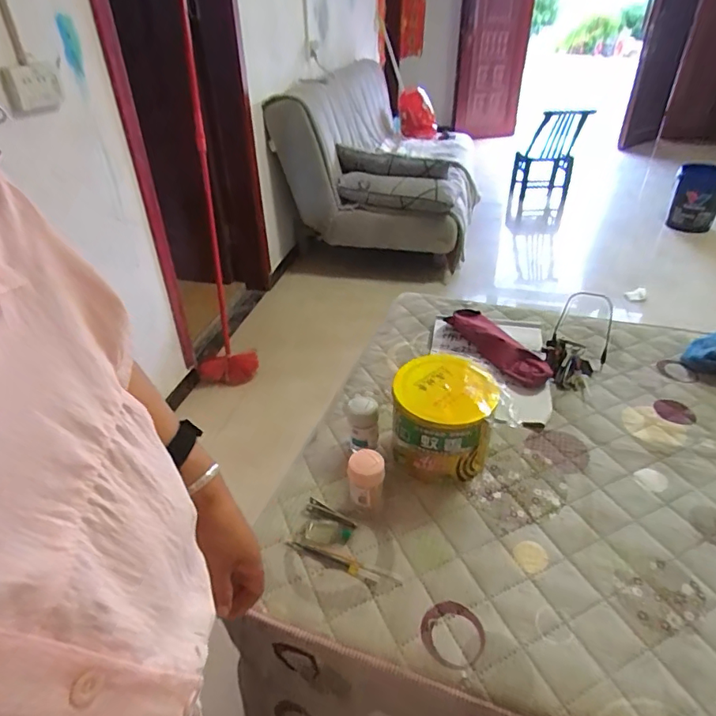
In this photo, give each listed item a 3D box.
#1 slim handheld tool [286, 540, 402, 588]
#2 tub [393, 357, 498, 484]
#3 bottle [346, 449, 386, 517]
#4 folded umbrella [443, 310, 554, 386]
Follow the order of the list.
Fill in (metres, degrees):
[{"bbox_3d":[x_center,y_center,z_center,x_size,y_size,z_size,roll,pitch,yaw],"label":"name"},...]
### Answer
[{"bbox_3d":[-0.020,0.249,0.610,0.142,0.010,0.018,12,38,20],"label":"slim handheld tool"},{"bbox_3d":[0.121,0.089,0.731,0.135,0.125,0.134,-2,35,2],"label":"tub"},{"bbox_3d":[0.011,0.165,0.663,0.047,0.083,0.042,-4,35,-1],"label":"bottle"},{"bbox_3d":[0.259,-0.018,0.952,0.078,0.048,0.245,-19,38,-21],"label":"folded umbrella"}]

